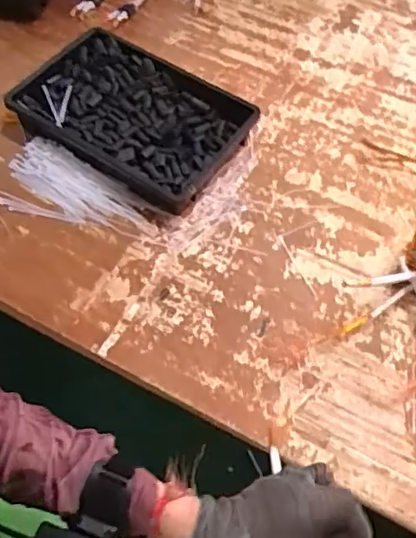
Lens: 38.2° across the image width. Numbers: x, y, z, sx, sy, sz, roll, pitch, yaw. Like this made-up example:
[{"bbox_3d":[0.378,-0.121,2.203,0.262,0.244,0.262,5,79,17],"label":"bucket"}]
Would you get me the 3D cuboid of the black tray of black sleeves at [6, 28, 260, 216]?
[{"bbox_3d":[-0.127,-0.265,1.043,0.379,0.071,0.258,31,63,15],"label":"black tray of black sleeves"}]

